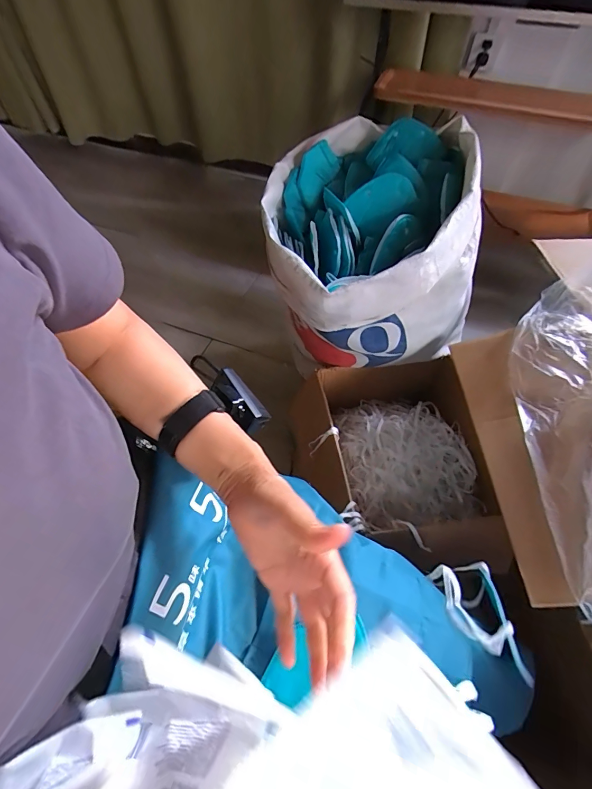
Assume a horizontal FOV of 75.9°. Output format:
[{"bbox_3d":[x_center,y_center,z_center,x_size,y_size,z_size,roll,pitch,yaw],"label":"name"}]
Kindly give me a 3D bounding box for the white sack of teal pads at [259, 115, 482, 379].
[{"bbox_3d":[0.132,-0.280,0.730,0.363,0.287,0.433,-7,57,-4],"label":"white sack of teal pads"}]

